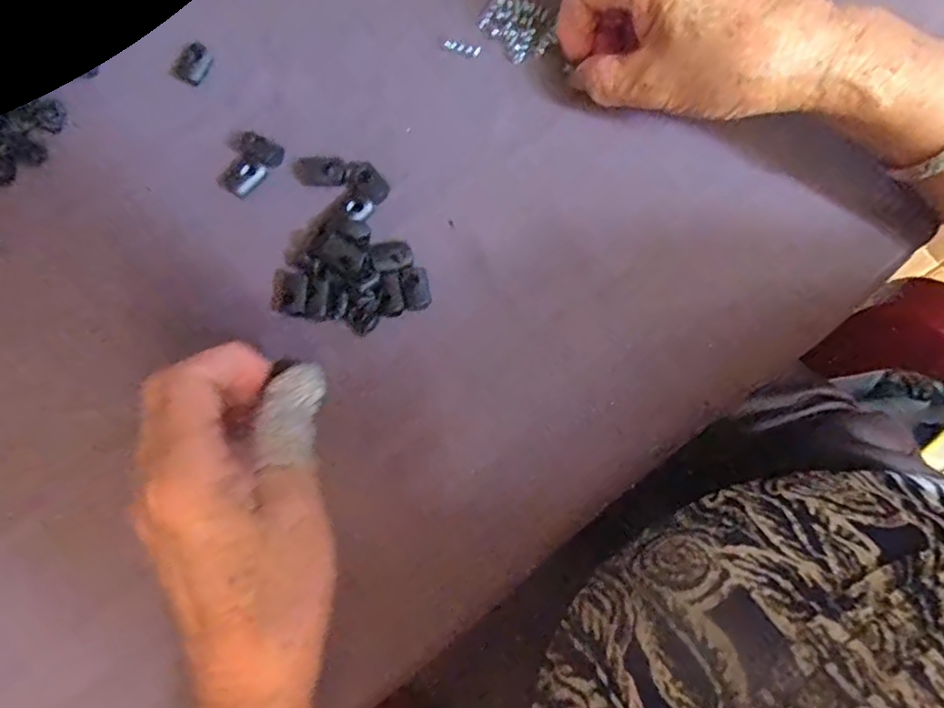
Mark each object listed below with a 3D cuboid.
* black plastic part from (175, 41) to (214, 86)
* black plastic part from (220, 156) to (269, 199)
[{"bbox_3d":[-0.149,-0.157,0.328,0.017,0.004,0.022,26,81,4],"label":"black plastic part"},{"bbox_3d":[-0.119,-0.092,0.316,0.018,0.004,0.021,40,82,6],"label":"black plastic part"}]

